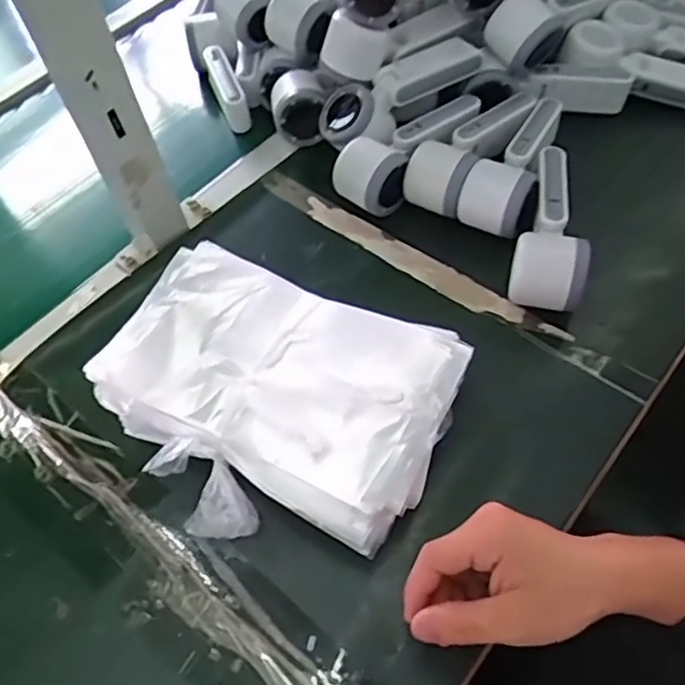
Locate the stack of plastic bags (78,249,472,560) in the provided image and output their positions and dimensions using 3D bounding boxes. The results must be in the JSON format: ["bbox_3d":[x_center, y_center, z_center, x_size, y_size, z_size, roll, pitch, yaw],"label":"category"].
[{"bbox_3d":[-0.050,0.041,0.472,0.242,0.072,0.193,16,59,16],"label":"stack of plastic bags"}]

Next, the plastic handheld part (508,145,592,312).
[{"bbox_3d":[0.181,-0.100,0.558,0.057,0.048,0.162,11,58,11],"label":"plastic handheld part"}]

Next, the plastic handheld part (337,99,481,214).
[{"bbox_3d":[0.062,-0.183,0.616,0.062,0.050,0.161,33,65,23],"label":"plastic handheld part"}]

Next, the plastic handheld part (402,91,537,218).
[{"bbox_3d":[0.121,-0.183,0.612,0.055,0.050,0.164,29,63,21],"label":"plastic handheld part"}]

